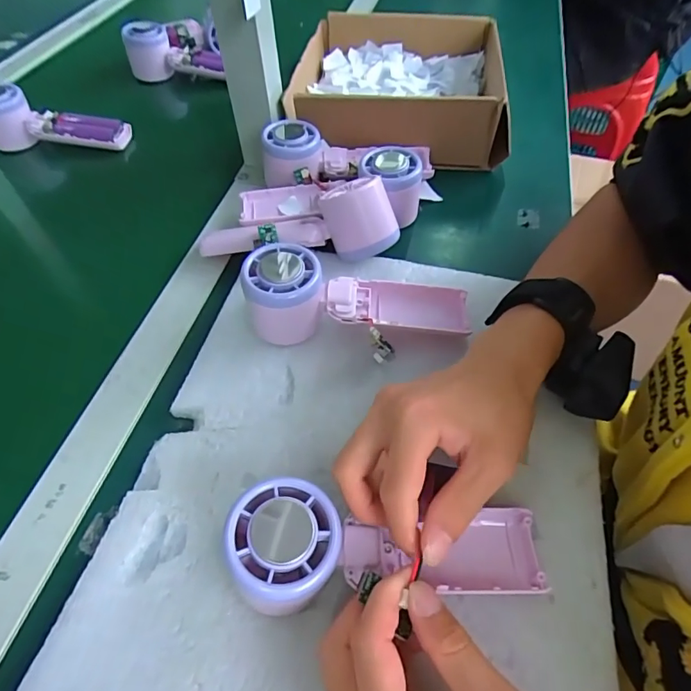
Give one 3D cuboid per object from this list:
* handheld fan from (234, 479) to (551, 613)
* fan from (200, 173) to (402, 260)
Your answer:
[{"bbox_3d":[0.024,0.103,0.239,0.161,0.032,0.056,14,50,-19],"label":"handheld fan"},{"bbox_3d":[-0.040,-0.103,0.397,0.167,0.060,0.064,1,53,2],"label":"fan"}]

